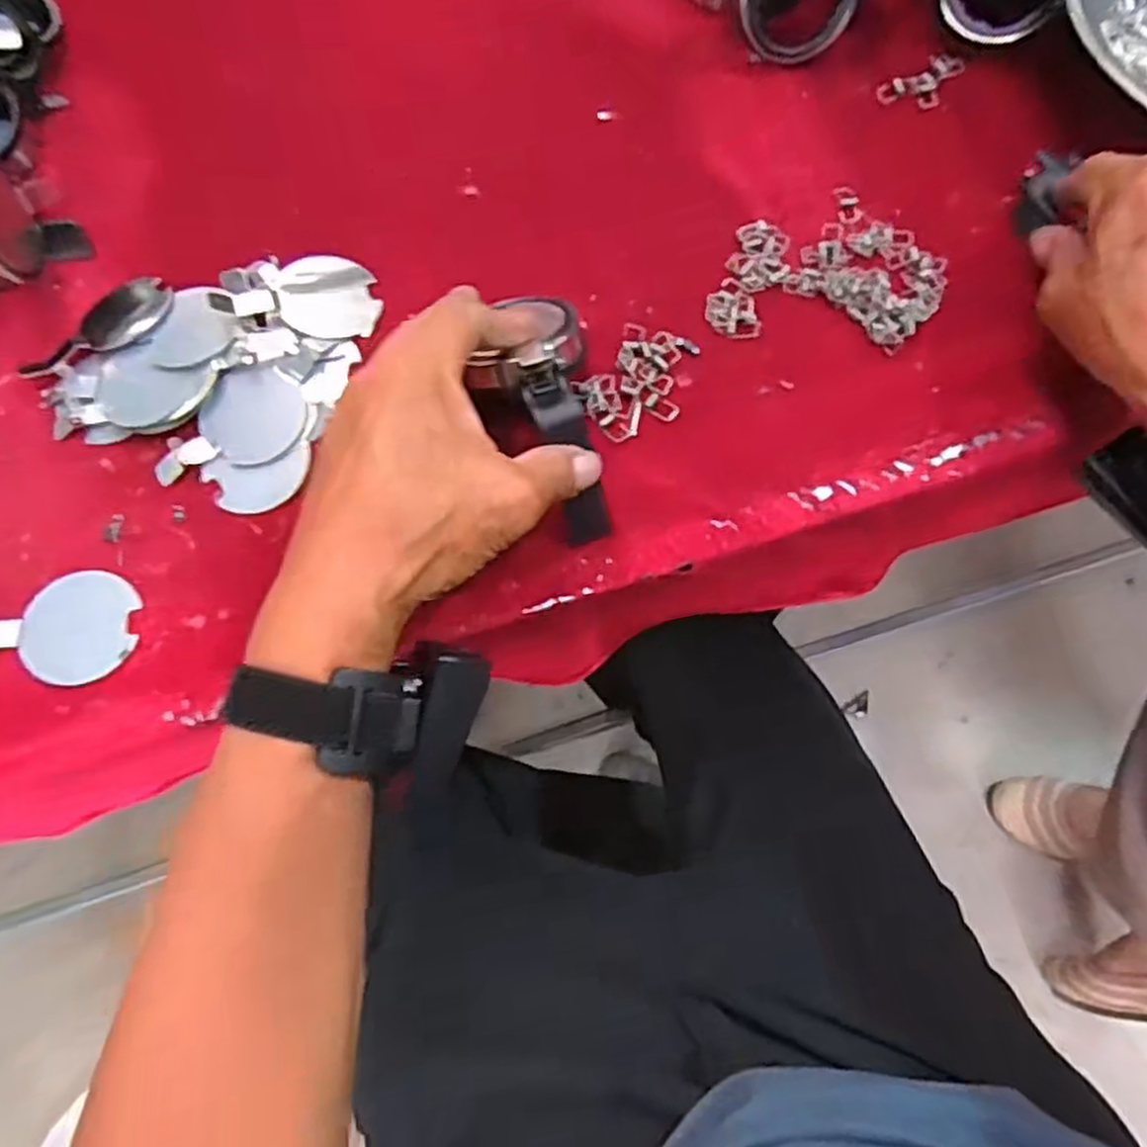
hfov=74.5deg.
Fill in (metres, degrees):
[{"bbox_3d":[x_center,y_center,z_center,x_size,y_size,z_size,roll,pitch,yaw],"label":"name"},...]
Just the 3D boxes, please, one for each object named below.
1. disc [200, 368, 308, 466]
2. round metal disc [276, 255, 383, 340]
[{"bbox_3d":[-0.165,-0.082,0.386,0.049,0.004,0.051,0,72,0],"label":"disc"},{"bbox_3d":[-0.133,-0.151,0.409,0.051,0.004,0.055,5,69,-12],"label":"round metal disc"}]

